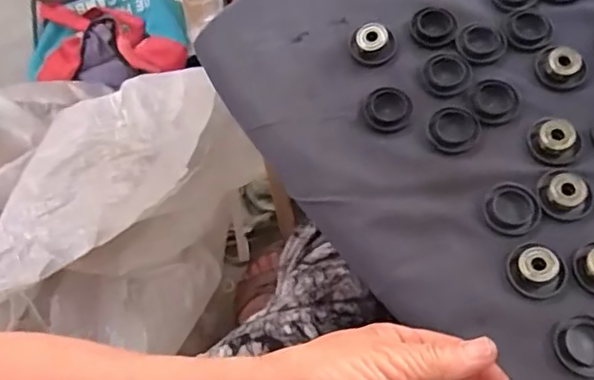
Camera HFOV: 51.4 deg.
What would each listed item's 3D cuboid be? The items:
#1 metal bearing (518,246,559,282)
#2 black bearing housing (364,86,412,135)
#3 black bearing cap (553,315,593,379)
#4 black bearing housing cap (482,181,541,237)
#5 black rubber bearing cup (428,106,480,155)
[{"bbox_3d":[0.142,0.044,0.362,0.021,0.008,0.019,13,68,10],"label":"metal bearing"},{"bbox_3d":[0.062,-0.055,0.419,0.031,0.006,0.035,12,68,10],"label":"black bearing housing"},{"bbox_3d":[0.162,0.087,0.347,0.032,0.013,0.032,-2,67,4],"label":"black bearing cap"},{"bbox_3d":[0.134,0.011,0.384,0.035,0.009,0.034,-2,67,4],"label":"black bearing housing cap"},{"bbox_3d":[0.104,-0.040,0.410,0.032,0.006,0.034,-2,67,4],"label":"black rubber bearing cup"}]

